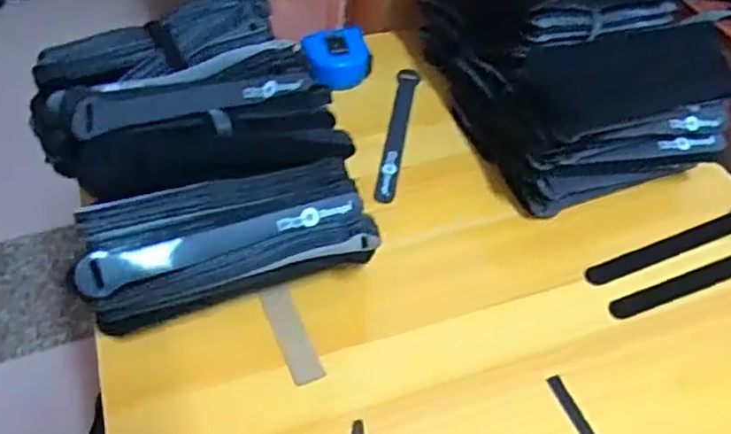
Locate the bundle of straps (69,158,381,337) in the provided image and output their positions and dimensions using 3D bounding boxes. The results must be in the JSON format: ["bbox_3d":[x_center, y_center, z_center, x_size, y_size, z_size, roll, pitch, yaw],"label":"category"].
[{"bbox_3d":[-0.101,0.022,0.470,0.209,0.080,0.084,-13,53,-16],"label":"bundle of straps"}]

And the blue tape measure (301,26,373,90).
[{"bbox_3d":[-0.030,-0.169,0.686,0.071,0.035,0.057,-14,53,-17],"label":"blue tape measure"}]

